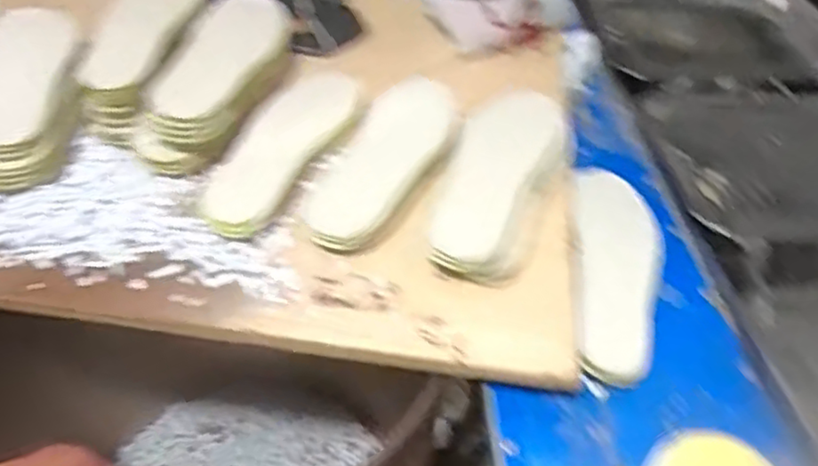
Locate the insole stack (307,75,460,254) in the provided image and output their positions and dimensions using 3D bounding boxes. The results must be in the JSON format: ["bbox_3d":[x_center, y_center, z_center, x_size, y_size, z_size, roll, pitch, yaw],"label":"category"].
[{"bbox_3d":[-0.025,-0.072,0.659,0.094,0.015,0.228,22,60,22],"label":"insole stack"}]

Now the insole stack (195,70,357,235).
[{"bbox_3d":[-0.119,-0.095,0.680,0.079,0.029,0.262,22,47,16],"label":"insole stack"}]

